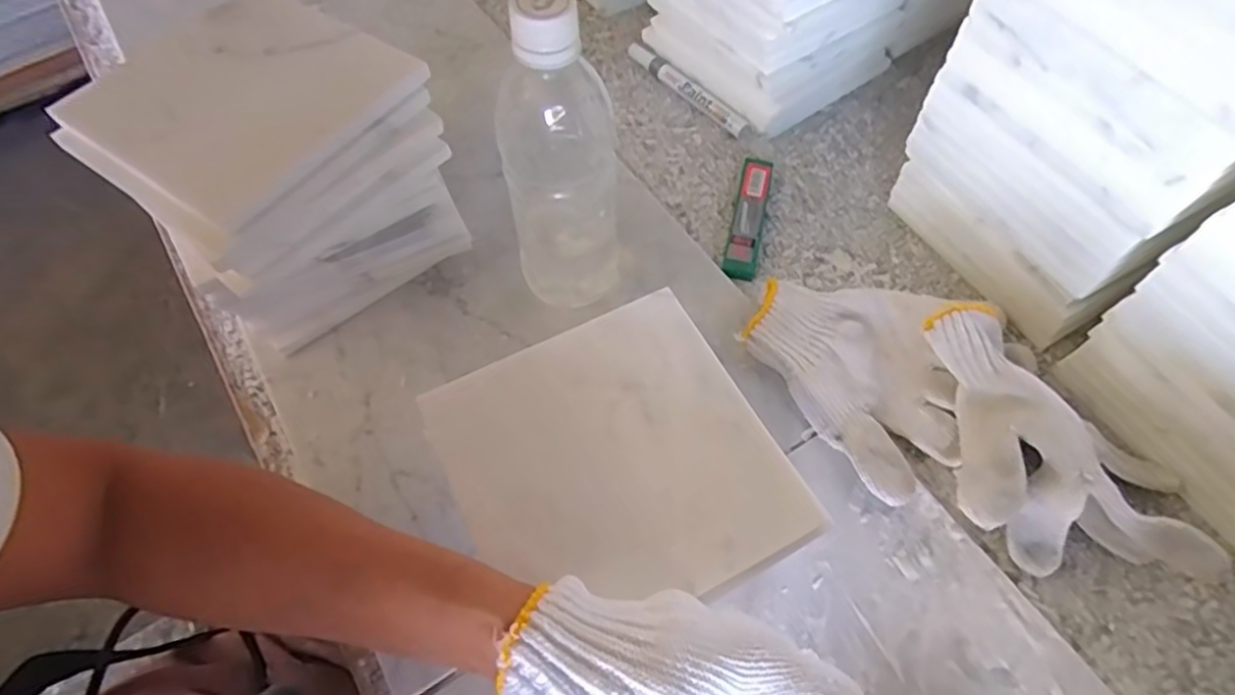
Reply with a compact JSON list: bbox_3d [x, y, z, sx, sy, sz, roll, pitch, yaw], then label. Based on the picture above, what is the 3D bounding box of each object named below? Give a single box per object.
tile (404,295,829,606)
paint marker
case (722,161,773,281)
[{"bbox_3d":[-0.003,0.055,0.322,0.151,0.006,0.152,-23,61,-13],"label":"tile"},{"bbox_3d":[0.058,-0.226,0.569,0.013,0.018,0.145,-34,64,-19],"label":"paint marker"},{"bbox_3d":[0.099,-0.099,0.494,0.022,0.012,0.113,12,59,7],"label":"case"}]

